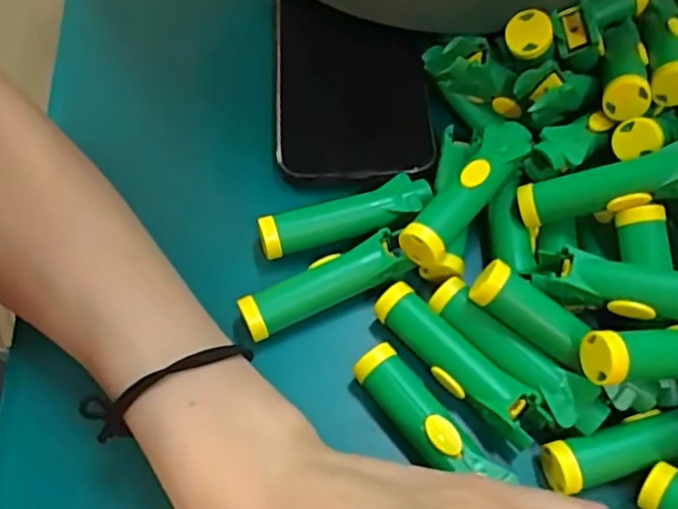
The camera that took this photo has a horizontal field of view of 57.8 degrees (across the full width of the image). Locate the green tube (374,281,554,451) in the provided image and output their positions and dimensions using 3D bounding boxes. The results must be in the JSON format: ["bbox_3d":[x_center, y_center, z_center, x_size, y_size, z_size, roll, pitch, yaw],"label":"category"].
[{"bbox_3d":[0.048,0.043,0.247,0.019,0.014,0.080,-39,69,-21],"label":"green tube"}]

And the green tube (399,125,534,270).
[{"bbox_3d":[0.056,-0.029,0.267,0.021,0.020,0.079,37,65,16],"label":"green tube"}]

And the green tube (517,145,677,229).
[{"bbox_3d":[0.116,-0.027,0.256,0.079,0.017,0.019,-13,56,29],"label":"green tube"}]

